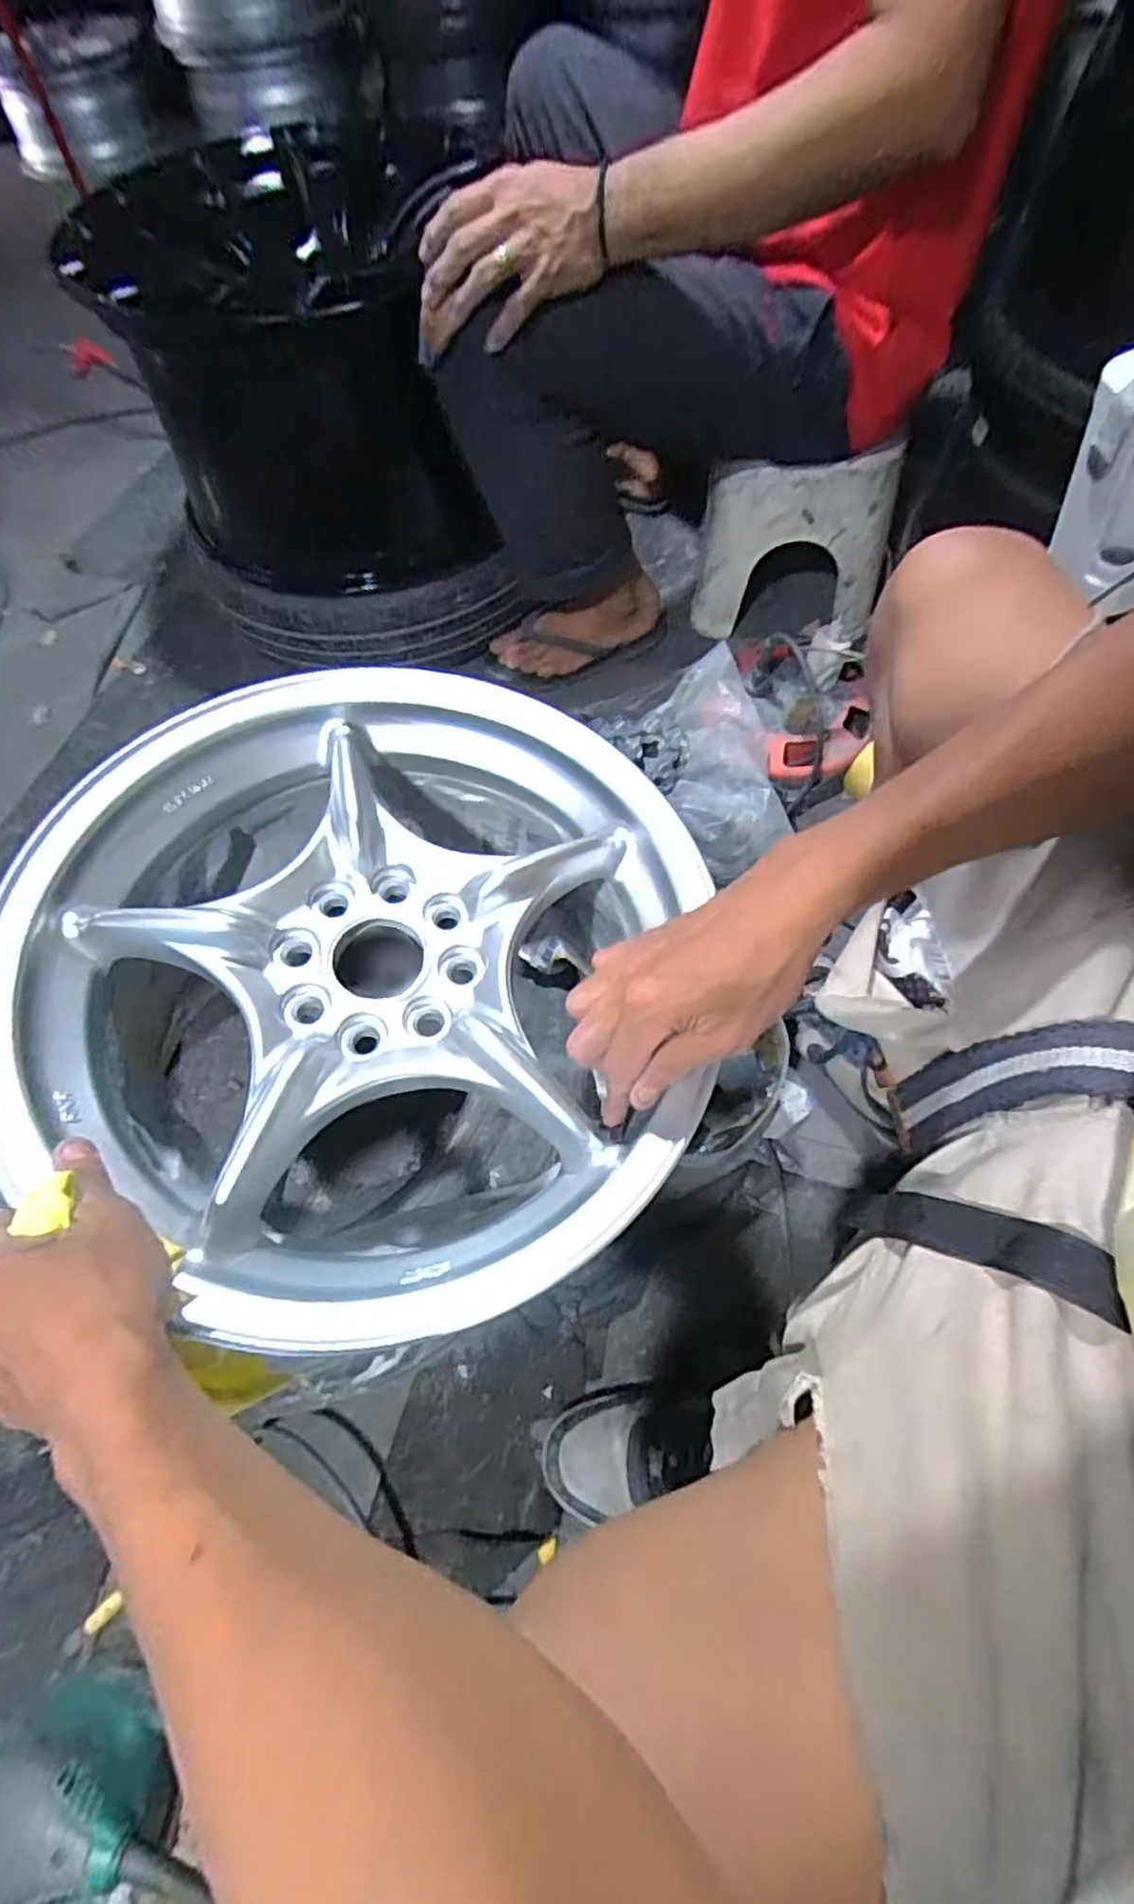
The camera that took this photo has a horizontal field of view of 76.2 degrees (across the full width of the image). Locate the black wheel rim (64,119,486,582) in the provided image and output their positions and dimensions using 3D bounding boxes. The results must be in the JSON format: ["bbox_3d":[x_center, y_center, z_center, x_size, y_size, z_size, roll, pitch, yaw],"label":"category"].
[{"bbox_3d":[-0.277,-0.683,0.863,0.384,0.320,0.390,3,62,4],"label":"black wheel rim"}]

